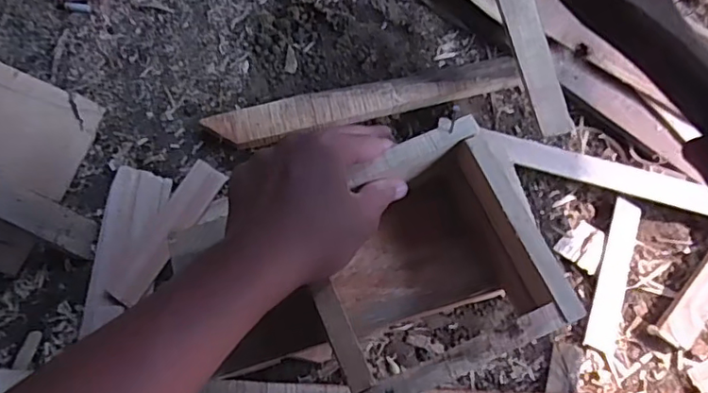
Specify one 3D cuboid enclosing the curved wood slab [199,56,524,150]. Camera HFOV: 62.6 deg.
[{"bbox_3d":[0.014,-0.096,0.591,0.309,0.028,0.041,-15,68,-4],"label":"curved wood slab"}]

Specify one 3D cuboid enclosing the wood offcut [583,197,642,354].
[{"bbox_3d":[0.249,0.074,0.557,0.031,0.009,0.146,16,69,8],"label":"wood offcut"}]

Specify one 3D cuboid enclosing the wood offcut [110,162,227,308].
[{"bbox_3d":[-0.177,0.033,0.555,0.034,0.007,0.149,27,71,12],"label":"wood offcut"}]

